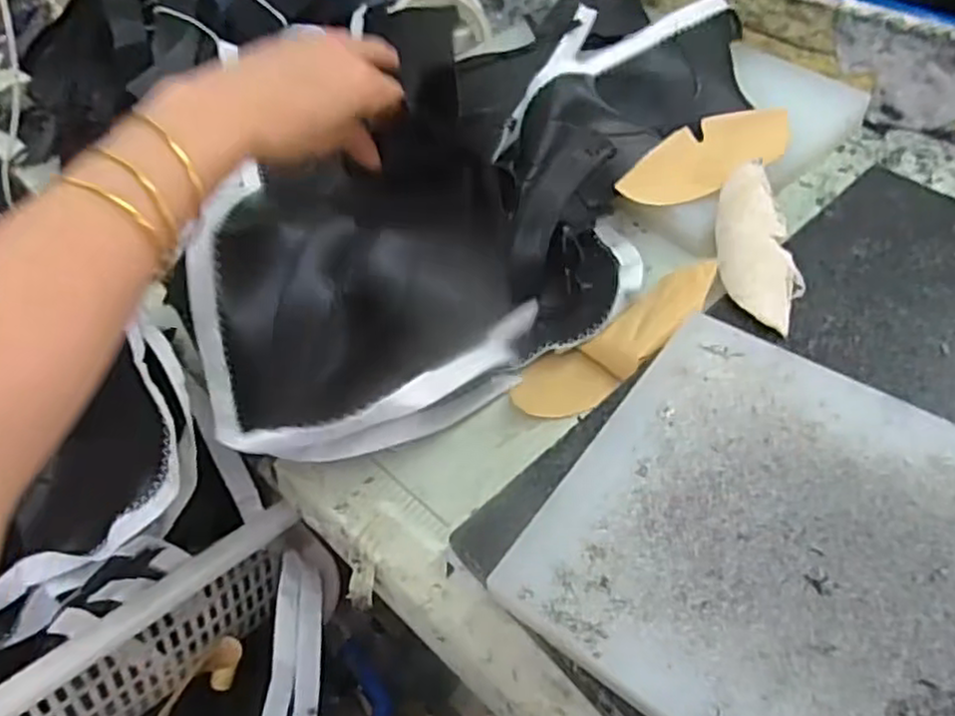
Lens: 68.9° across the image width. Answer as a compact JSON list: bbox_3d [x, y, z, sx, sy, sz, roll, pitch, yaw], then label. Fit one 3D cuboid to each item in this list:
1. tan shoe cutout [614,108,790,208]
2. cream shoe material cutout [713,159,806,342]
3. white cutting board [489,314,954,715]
[{"bbox_3d":[0.161,-0.142,0.492,0.128,0.005,0.049,-29,77,-8],"label":"tan shoe cutout"},{"bbox_3d":[0.177,-0.073,0.440,0.045,0.023,0.129,-3,52,6],"label":"cream shoe material cutout"},{"bbox_3d":[0.178,0.104,0.293,0.290,0.024,0.191,30,58,26],"label":"white cutting board"}]

